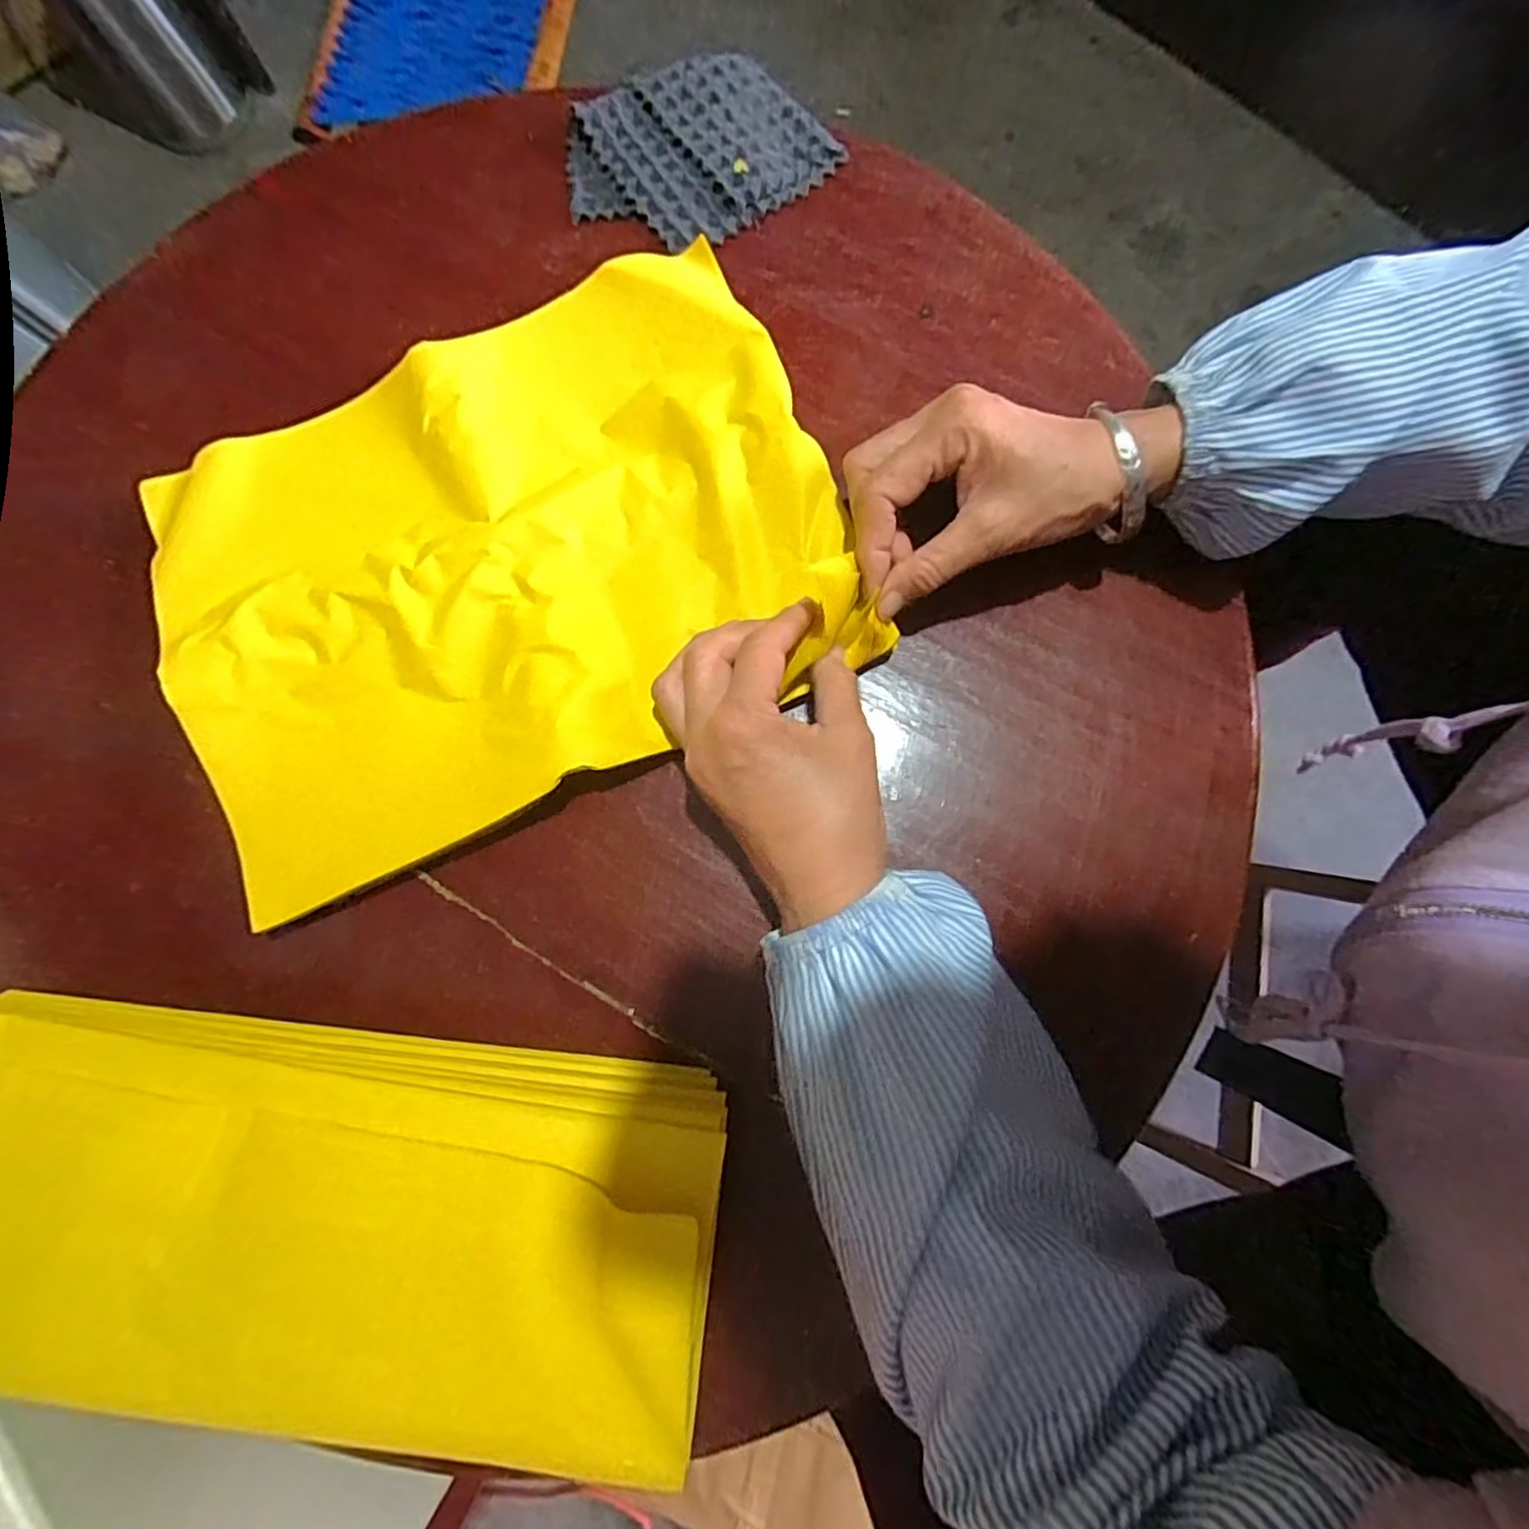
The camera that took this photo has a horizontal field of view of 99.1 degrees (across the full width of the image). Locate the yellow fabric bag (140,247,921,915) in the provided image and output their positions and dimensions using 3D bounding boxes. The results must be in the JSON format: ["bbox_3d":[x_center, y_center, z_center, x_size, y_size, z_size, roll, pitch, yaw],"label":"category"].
[{"bbox_3d":[-0.139,-0.109,0.336,0.338,0.025,0.254,-23,79,-3],"label":"yellow fabric bag"}]

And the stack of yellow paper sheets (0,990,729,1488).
[{"bbox_3d":[-0.186,0.166,0.259,0.356,0.091,0.111,8,79,3],"label":"stack of yellow paper sheets"}]

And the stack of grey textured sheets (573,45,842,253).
[{"bbox_3d":[-0.040,-0.372,0.394,0.157,0.023,0.106,-15,79,-2],"label":"stack of grey textured sheets"}]

